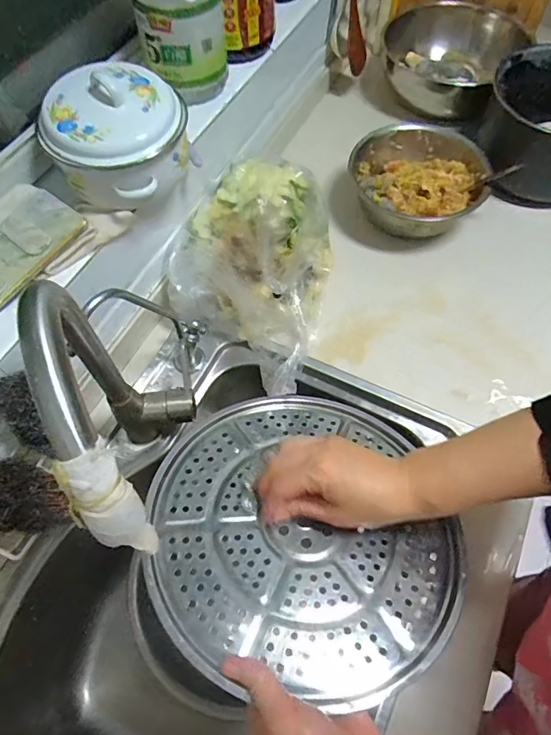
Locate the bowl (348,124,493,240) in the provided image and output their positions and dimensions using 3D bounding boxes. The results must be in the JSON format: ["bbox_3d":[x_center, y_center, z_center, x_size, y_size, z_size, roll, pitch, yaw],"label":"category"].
[{"bbox_3d":[0.228,-0.301,0.758,0.213,0.066,0.202,-1,62,2],"label":"bowl"}]

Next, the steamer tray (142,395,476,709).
[{"bbox_3d":[0.027,0.140,0.436,0.278,0.008,0.278,4,46,-4],"label":"steamer tray"}]

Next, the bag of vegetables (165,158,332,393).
[{"bbox_3d":[-0.018,-0.167,0.671,0.213,0.108,0.267,21,65,13],"label":"bag of vegetables"}]

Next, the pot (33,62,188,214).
[{"bbox_3d":[-0.177,-0.261,0.526,0.131,0.094,0.139,21,65,13],"label":"pot"}]

